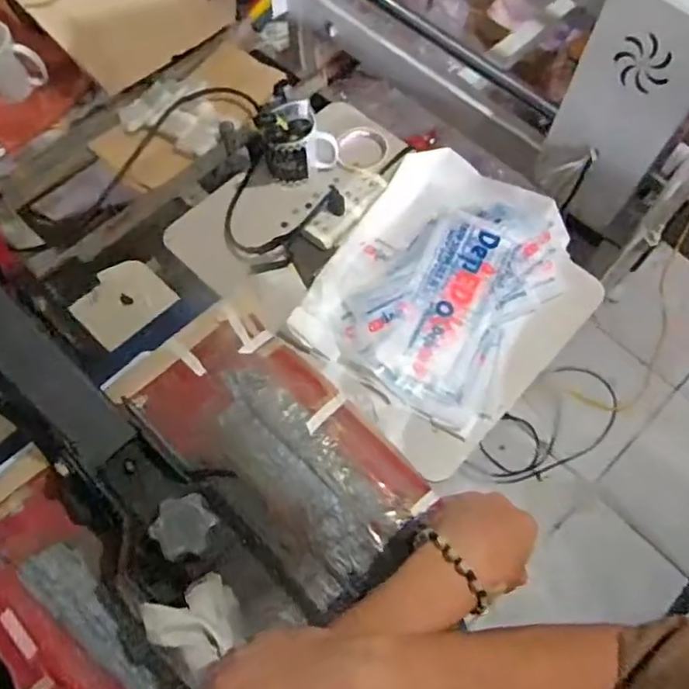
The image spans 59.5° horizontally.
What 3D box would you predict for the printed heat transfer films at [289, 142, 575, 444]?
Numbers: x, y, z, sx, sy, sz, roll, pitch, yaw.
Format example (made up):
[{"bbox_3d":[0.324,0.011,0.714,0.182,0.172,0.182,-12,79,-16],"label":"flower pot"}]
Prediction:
[{"bbox_3d":[0.139,-0.098,0.872,0.288,0.050,0.380,31,68,13],"label":"printed heat transfer films"}]

